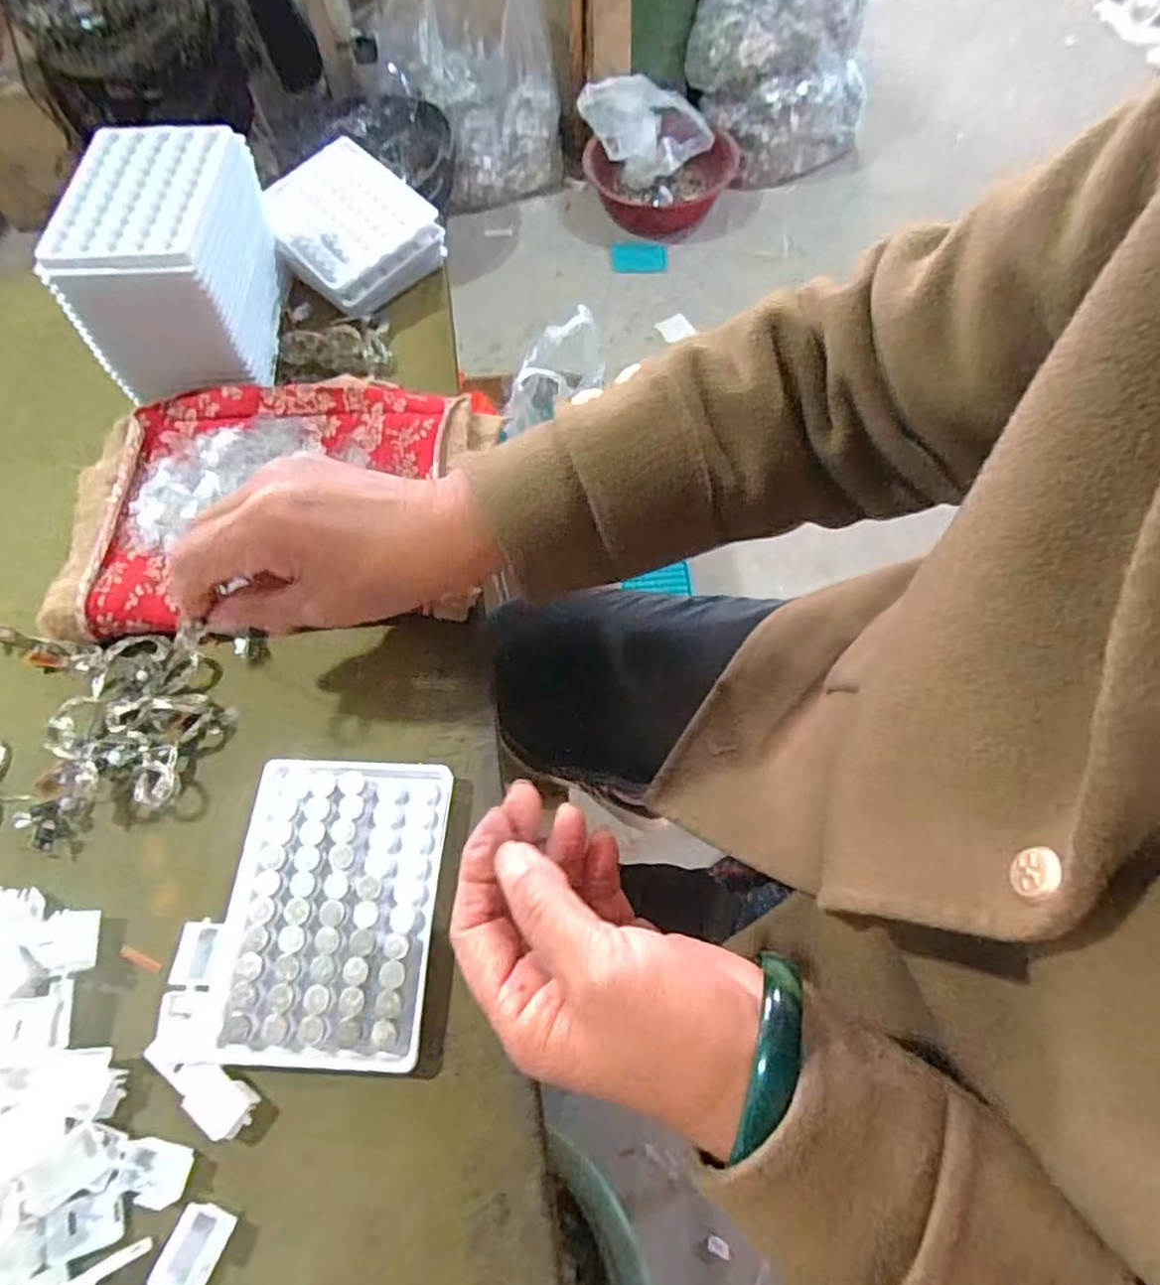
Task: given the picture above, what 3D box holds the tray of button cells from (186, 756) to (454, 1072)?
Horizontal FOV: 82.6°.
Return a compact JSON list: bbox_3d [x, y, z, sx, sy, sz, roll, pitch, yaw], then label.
[{"bbox_3d":[-0.114,0.120,0.306,0.095,0.014,0.128,2,64,1],"label":"tray of button cells"}]

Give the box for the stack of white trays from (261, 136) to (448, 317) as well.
[{"bbox_3d":[-0.175,-0.305,0.483,0.092,0.041,0.125,-40,71,-17],"label":"stack of white trays"}]

